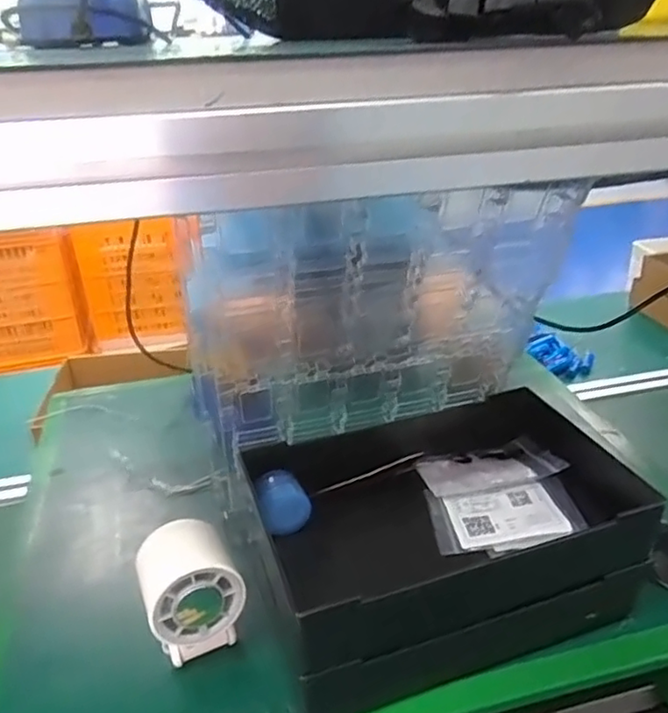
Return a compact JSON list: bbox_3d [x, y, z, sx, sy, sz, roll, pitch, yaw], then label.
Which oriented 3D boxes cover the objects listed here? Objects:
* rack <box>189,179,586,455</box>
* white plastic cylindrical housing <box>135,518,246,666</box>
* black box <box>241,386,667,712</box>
[{"bbox_3d":[0.032,-0.027,0.452,0.255,0.213,0.031,-8,46,-10],"label":"rack"},{"bbox_3d":[-0.097,0.170,0.431,0.062,0.099,0.060,-15,30,-24],"label":"white plastic cylindrical housing"},{"bbox_3d":[0.073,0.127,0.487,0.263,0.101,0.215,-10,29,-16],"label":"black box"}]

